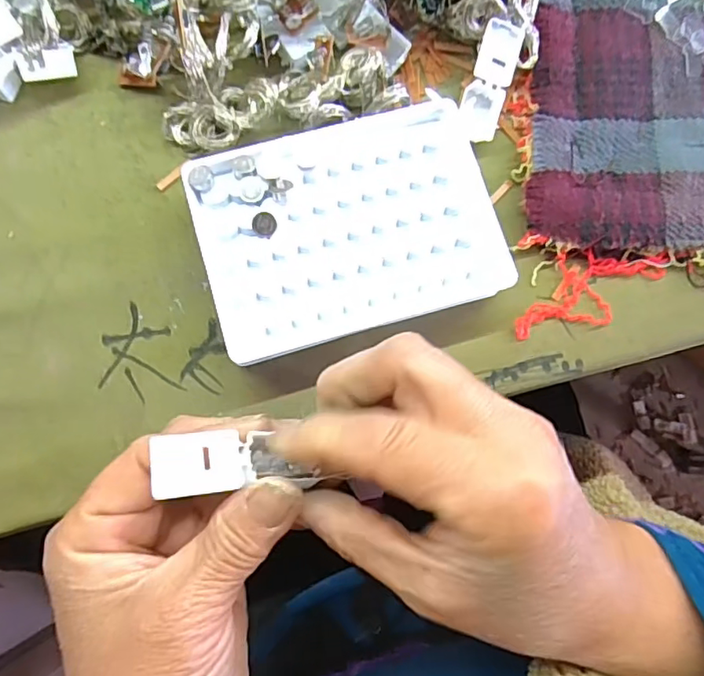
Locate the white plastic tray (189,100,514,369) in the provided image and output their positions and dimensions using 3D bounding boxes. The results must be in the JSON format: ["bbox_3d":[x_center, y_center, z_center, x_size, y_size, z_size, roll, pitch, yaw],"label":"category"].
[{"bbox_3d":[-0.001,-0.050,0.256,0.129,0.024,0.095,-16,81,-6],"label":"white plastic tray"}]

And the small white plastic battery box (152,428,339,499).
[{"bbox_3d":[-0.037,0.042,0.186,0.053,0.012,0.018,8,76,-27],"label":"small white plastic battery box"}]

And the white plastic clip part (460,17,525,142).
[{"bbox_3d":[0.069,-0.128,0.279,0.020,0.007,0.059,16,97,3],"label":"white plastic clip part"}]

